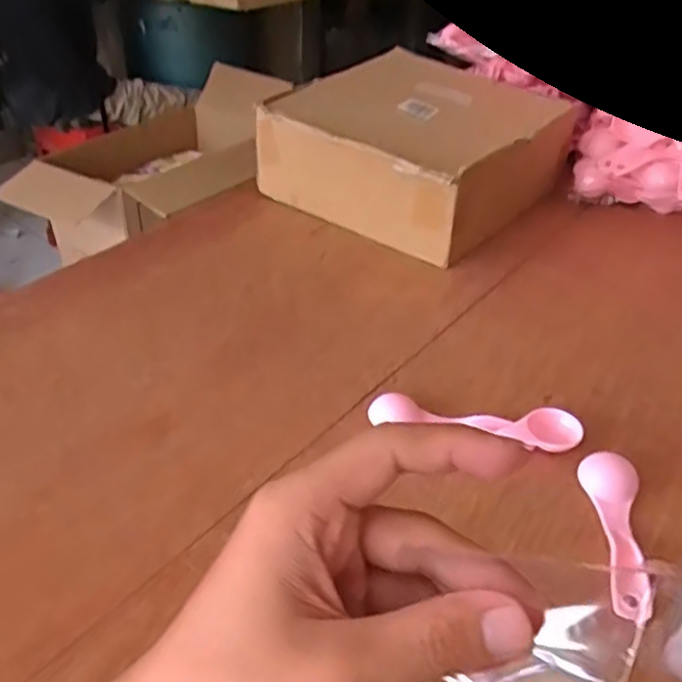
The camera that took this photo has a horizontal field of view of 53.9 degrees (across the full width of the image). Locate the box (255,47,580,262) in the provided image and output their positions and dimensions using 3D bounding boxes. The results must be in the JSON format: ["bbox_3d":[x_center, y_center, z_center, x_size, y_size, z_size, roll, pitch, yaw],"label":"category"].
[{"bbox_3d":[0.085,-0.204,0.733,0.246,0.108,0.247,28,43,34],"label":"box"}]

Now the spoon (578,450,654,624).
[{"bbox_3d":[0.156,0.106,0.384,0.033,0.009,0.109,9,36,12],"label":"spoon"}]

